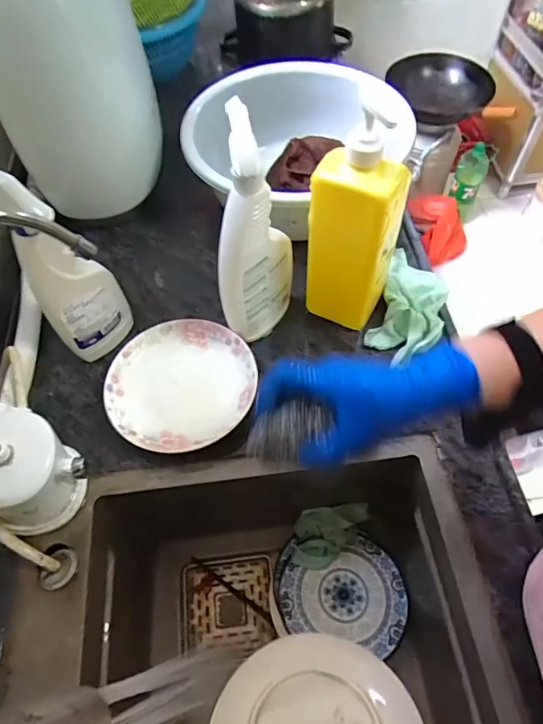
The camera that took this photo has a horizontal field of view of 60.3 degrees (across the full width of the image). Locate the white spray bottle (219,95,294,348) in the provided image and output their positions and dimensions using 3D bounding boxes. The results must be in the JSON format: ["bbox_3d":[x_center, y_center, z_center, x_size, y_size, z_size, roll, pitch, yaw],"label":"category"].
[{"bbox_3d":[-0.019,-0.122,0.509,0.058,0.264,0.090,17,60,12],"label":"white spray bottle"}]

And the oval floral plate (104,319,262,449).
[{"bbox_3d":[-0.105,0.027,0.559,0.171,0.032,0.161,-9,59,-4],"label":"oval floral plate"}]

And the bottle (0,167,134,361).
[{"bbox_3d":[-0.226,-0.101,0.515,0.085,0.248,0.070,-27,61,-14],"label":"bottle"}]

